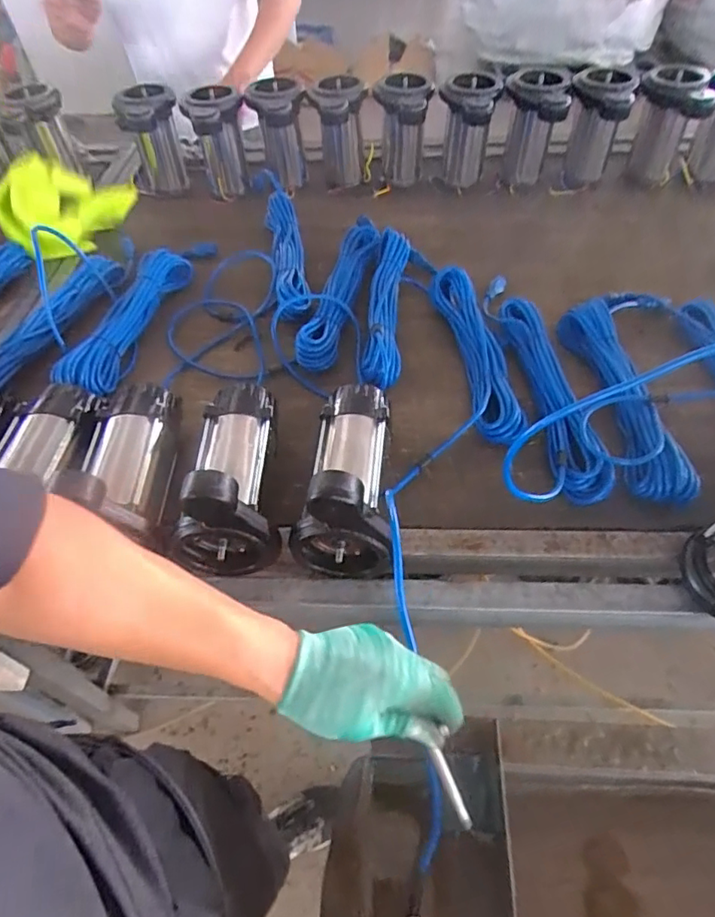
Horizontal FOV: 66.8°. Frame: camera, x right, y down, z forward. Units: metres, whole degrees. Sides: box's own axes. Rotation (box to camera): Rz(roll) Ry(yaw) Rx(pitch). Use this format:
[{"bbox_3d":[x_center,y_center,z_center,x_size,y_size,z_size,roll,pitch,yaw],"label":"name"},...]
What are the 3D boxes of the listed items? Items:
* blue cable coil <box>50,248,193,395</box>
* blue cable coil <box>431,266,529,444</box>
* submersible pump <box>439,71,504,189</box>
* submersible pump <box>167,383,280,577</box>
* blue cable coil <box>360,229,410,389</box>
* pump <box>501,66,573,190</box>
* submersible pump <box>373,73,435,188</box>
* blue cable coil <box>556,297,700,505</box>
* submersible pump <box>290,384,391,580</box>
[{"bbox_3d":[-0.366,-0.225,0.867,0.060,0.055,0.351,7,54,8],"label":"blue cable coil"},{"bbox_3d":[0.175,-0.160,0.809,0.080,0.061,0.338,-9,53,-4],"label":"blue cable coil"},{"bbox_3d":[0.225,-0.664,1.118,0.113,0.209,0.118,7,54,8],"label":"submersible pump"},{"bbox_3d":[-0.157,0.001,0.653,0.108,0.150,0.229,-5,53,-1],"label":"submersible pump"},{"bbox_3d":[0.046,-0.247,0.875,0.063,0.071,0.349,3,53,5],"label":"blue cable coil"},{"bbox_3d":[0.353,-0.658,1.105,0.118,0.212,0.109,11,54,11],"label":"pump"},{"bbox_3d":[0.094,-0.672,1.133,0.111,0.201,0.120,-1,53,2],"label":"submersible pump"},{"bbox_3d":[0.358,-0.097,0.751,0.087,0.045,0.353,-5,53,-1],"label":"blue cable coil"},{"bbox_3d":[-0.017,0.006,0.645,0.108,0.154,0.226,0,53,3],"label":"submersible pump"}]

